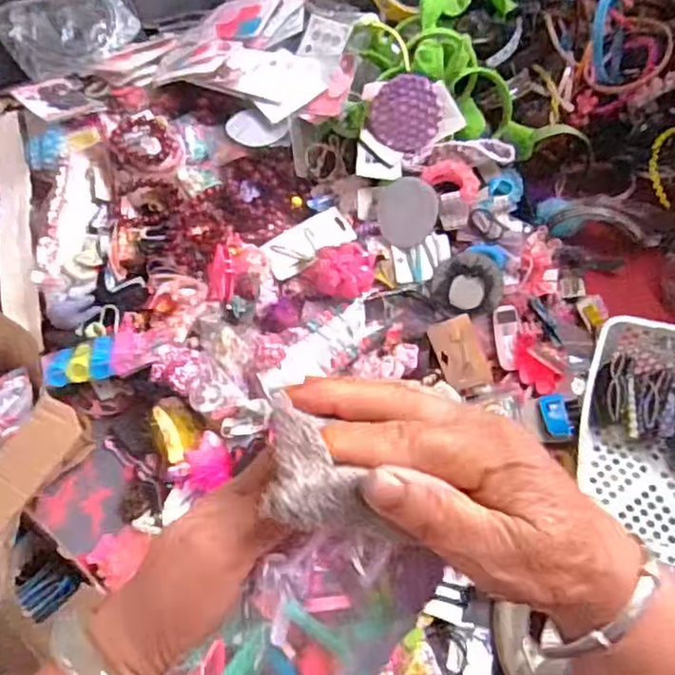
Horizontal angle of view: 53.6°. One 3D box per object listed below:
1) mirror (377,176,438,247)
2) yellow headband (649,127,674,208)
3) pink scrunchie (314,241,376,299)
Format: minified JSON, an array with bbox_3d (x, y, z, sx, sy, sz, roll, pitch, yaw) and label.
[{"bbox_3d":[0.094,-0.173,0.917,0.086,0.009,0.091,0,90,29],"label":"mirror"},{"bbox_3d":[0.536,-0.259,1.034,0.106,0.026,0.130,-9,104,-8],"label":"yellow headband"},{"bbox_3d":[0.010,-0.089,0.896,0.080,0.033,0.075,1,61,-2],"label":"pink scrunchie"}]

